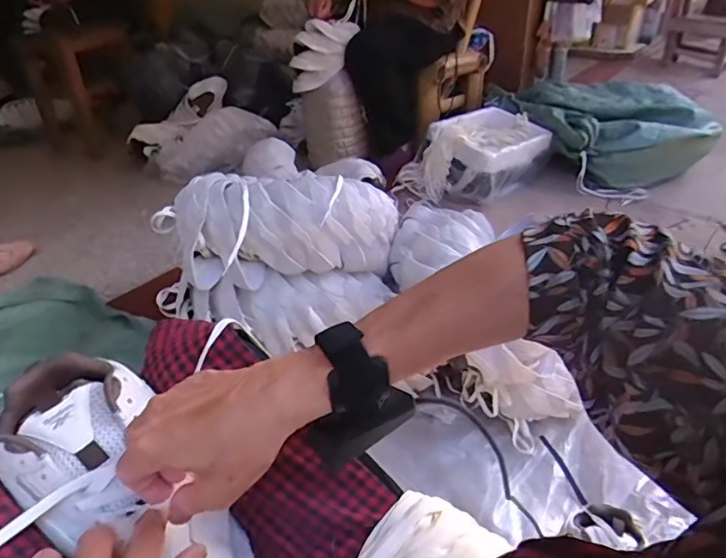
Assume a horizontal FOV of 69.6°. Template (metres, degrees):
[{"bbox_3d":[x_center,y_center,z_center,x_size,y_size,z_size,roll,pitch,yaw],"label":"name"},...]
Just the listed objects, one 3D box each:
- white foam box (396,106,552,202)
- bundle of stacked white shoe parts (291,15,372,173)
[{"bbox_3d":[0.365,-0.399,1.673,0.453,0.187,0.272,-26,40,-32],"label":"white foam box"},{"bbox_3d":[-0.100,-0.558,1.626,0.205,0.413,0.103,7,34,14],"label":"bundle of stacked white shoe parts"}]

